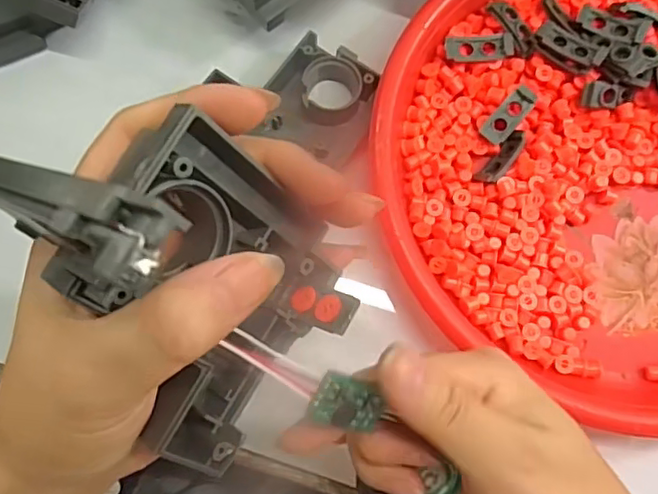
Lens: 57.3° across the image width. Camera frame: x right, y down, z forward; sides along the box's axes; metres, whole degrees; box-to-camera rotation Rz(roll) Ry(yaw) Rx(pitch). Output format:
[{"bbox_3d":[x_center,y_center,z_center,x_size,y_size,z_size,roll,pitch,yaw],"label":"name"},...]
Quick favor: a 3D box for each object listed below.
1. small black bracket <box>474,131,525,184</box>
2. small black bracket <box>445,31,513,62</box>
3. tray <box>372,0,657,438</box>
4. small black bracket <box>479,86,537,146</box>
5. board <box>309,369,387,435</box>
[{"bbox_3d":[0.089,-0.045,0.311,0.010,0.007,0.032,41,80,7],"label":"small black bracket"},{"bbox_3d":[0.079,-0.104,0.316,0.036,0.008,0.012,-3,78,-2],"label":"small black bracket"},{"bbox_3d":[0.150,-0.047,0.306,0.247,0.036,0.237,0,78,-1],"label":"tray"},{"bbox_3d":[0.093,-0.068,0.312,0.012,0.009,0.033,41,80,7],"label":"small black bracket"},{"bbox_3d":[0.007,0.049,0.190,0.026,0.004,0.018,20,105,-31],"label":"board"}]

